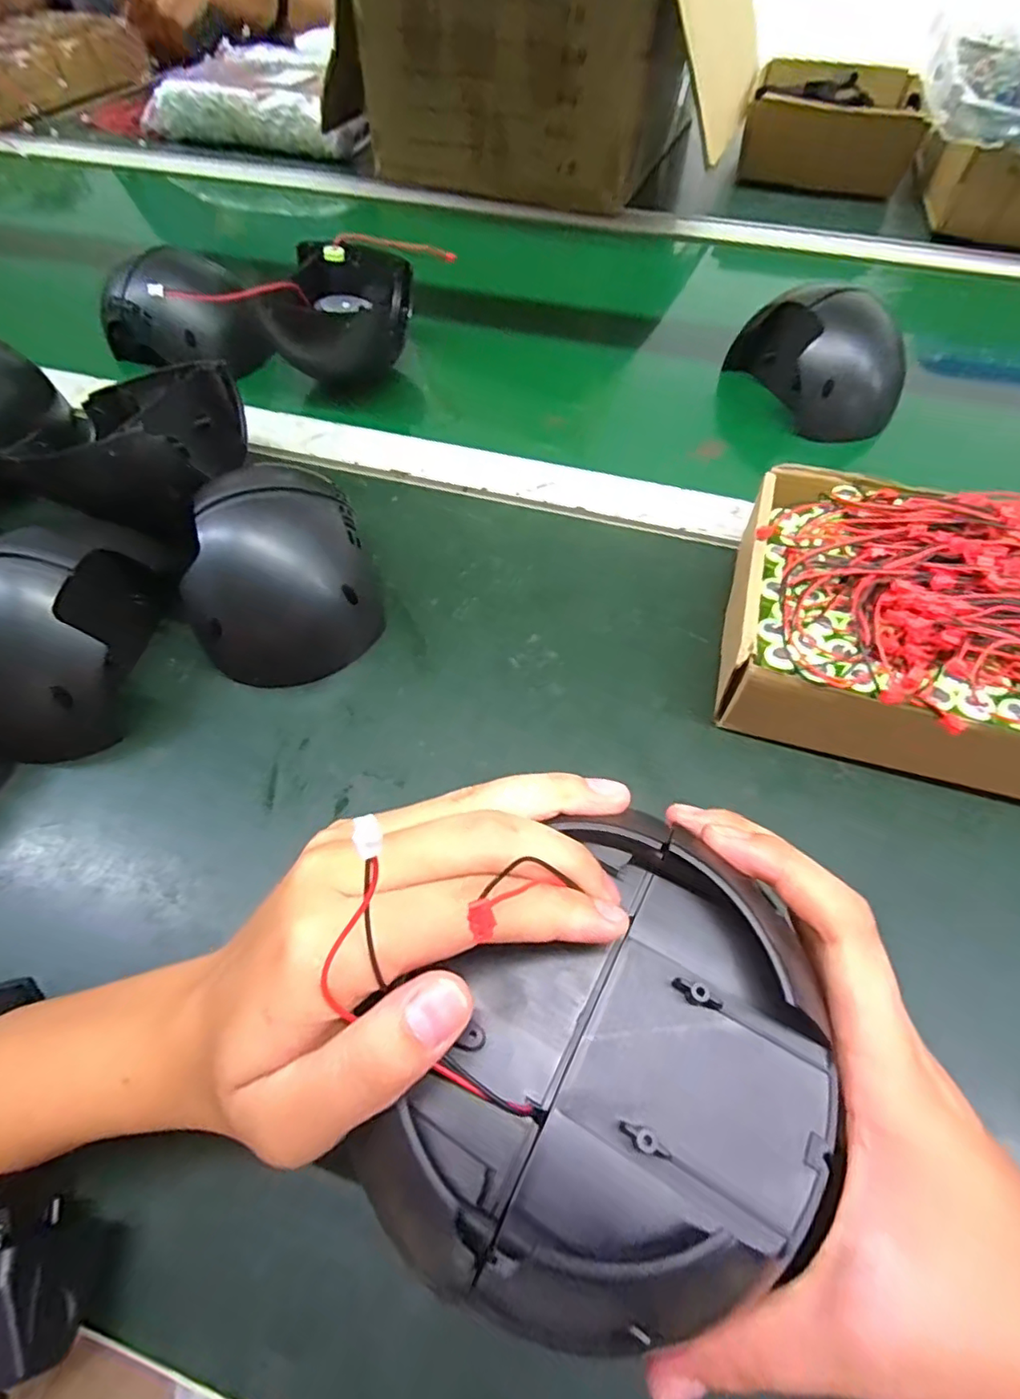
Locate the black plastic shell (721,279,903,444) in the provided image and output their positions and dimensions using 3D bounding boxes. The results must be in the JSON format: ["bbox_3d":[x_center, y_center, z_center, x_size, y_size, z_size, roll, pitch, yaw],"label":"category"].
[{"bbox_3d":[0.225,-0.245,0.416,0.081,0.064,0.104,-16,59,-9],"label":"black plastic shell"}]

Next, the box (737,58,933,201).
[{"bbox_3d":[0.371,-0.682,0.687,0.182,0.076,0.226,14,59,9],"label":"box"}]

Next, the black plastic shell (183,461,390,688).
[{"bbox_3d":[-0.120,-0.068,0.303,0.091,0.067,0.103,-19,60,-11],"label":"black plastic shell"}]

